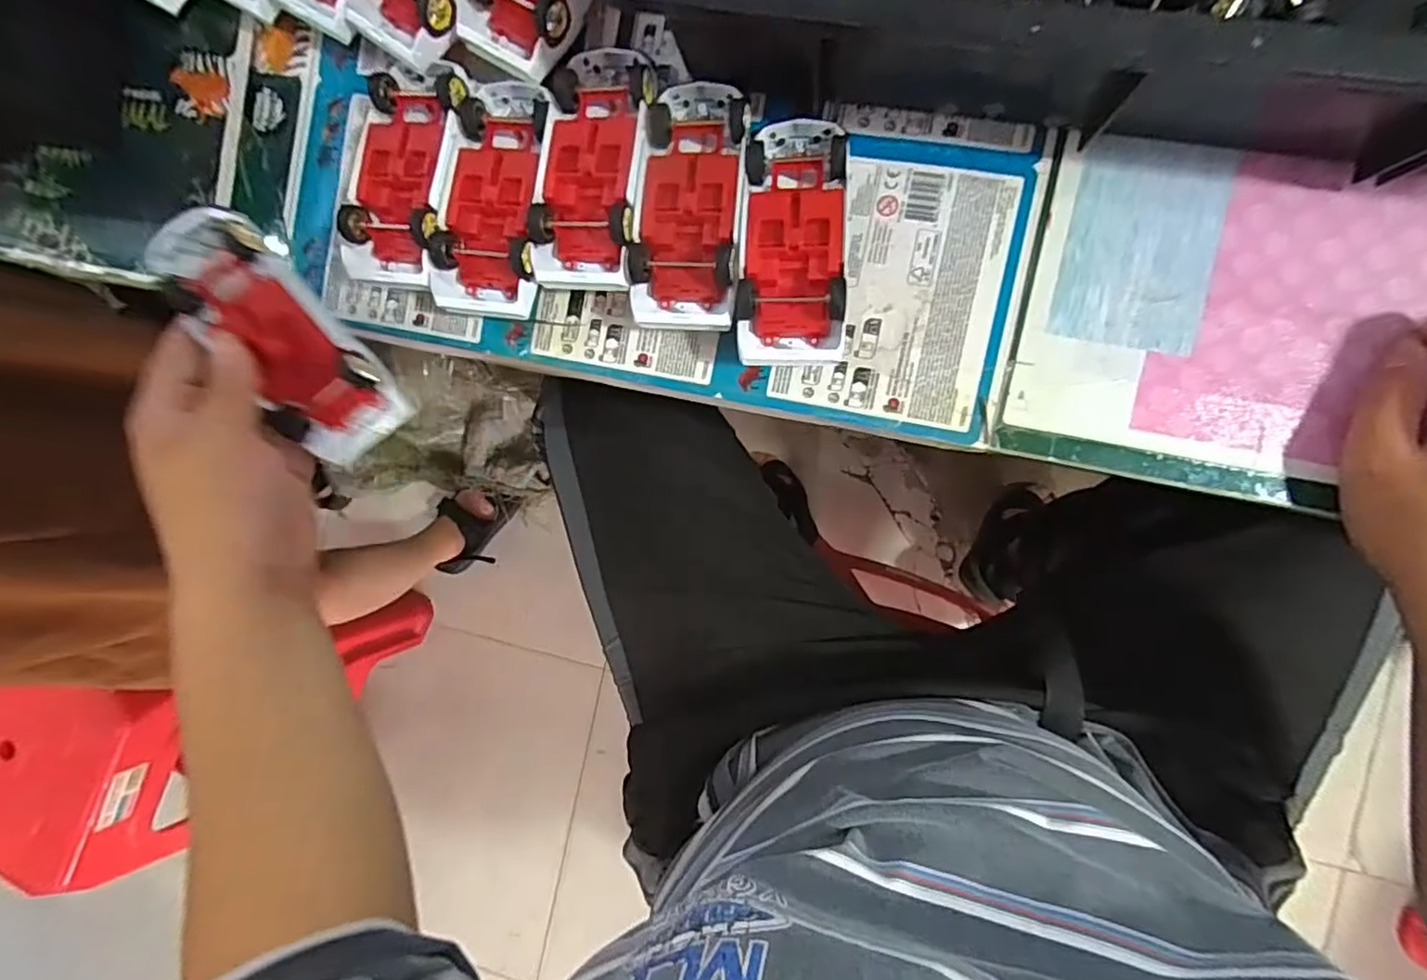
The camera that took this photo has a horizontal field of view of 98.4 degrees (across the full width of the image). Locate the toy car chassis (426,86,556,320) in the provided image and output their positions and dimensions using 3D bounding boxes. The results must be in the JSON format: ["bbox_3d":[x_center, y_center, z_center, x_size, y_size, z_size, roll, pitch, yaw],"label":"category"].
[{"bbox_3d":[-0.117,-0.161,0.343,0.056,0.040,0.129,8,91,9],"label":"toy car chassis"}]

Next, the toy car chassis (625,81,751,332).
[{"bbox_3d":[-0.012,-0.149,0.328,0.058,0.039,0.130,4,90,9],"label":"toy car chassis"}]

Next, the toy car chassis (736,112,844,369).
[{"bbox_3d":[0.041,-0.128,0.322,0.054,0.036,0.126,1,89,9],"label":"toy car chassis"}]

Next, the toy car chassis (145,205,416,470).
[{"bbox_3d":[-0.221,-0.079,0.320,0.056,0.028,0.134,-33,106,7],"label":"toy car chassis"}]

